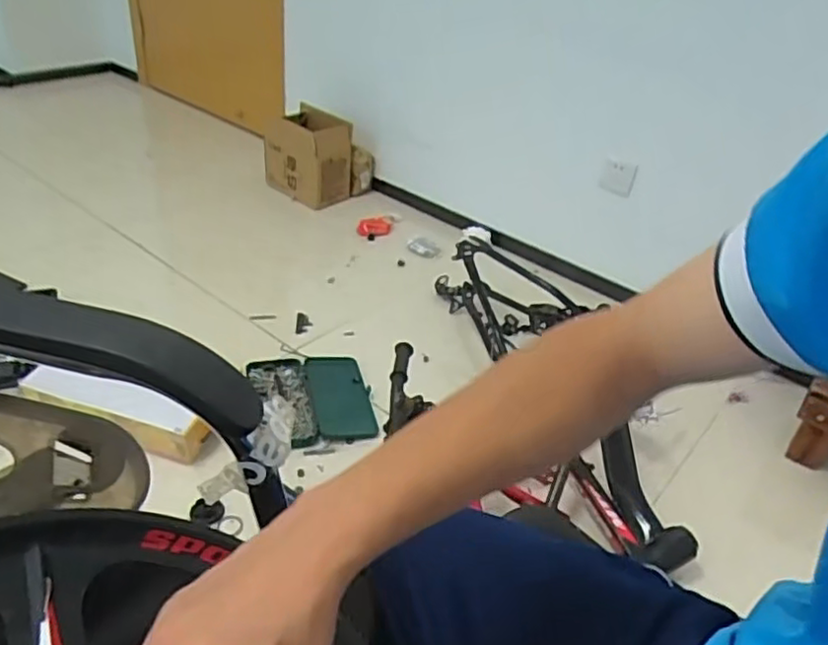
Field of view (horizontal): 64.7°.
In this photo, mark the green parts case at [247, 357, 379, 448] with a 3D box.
[{"bbox_3d":[-0.212,0.159,1.357,0.242,0.039,0.257,-5,36,-17],"label":"green parts case"}]

